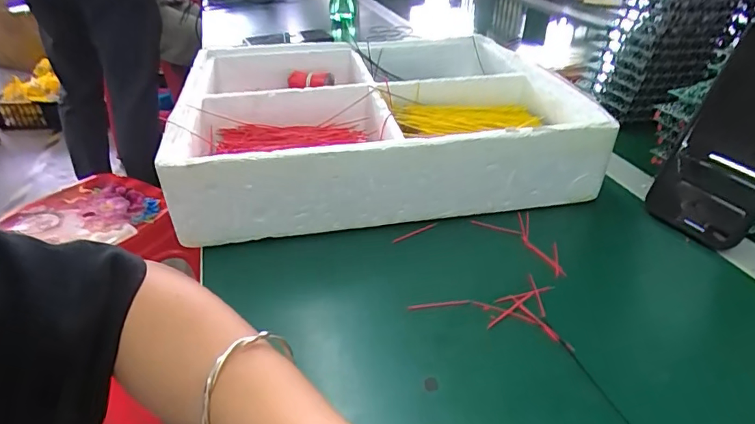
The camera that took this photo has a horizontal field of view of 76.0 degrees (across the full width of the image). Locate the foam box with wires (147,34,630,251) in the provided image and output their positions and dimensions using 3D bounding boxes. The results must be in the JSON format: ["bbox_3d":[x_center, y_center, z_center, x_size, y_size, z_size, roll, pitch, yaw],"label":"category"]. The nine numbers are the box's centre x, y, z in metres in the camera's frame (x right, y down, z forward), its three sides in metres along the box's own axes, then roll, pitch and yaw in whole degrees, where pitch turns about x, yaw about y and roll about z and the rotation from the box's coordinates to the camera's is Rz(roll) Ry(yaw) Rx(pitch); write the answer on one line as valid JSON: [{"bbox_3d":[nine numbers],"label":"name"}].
[{"bbox_3d":[-0.011,-0.113,0.539,0.364,0.089,0.358,-5,34,-8],"label":"foam box with wires"}]

